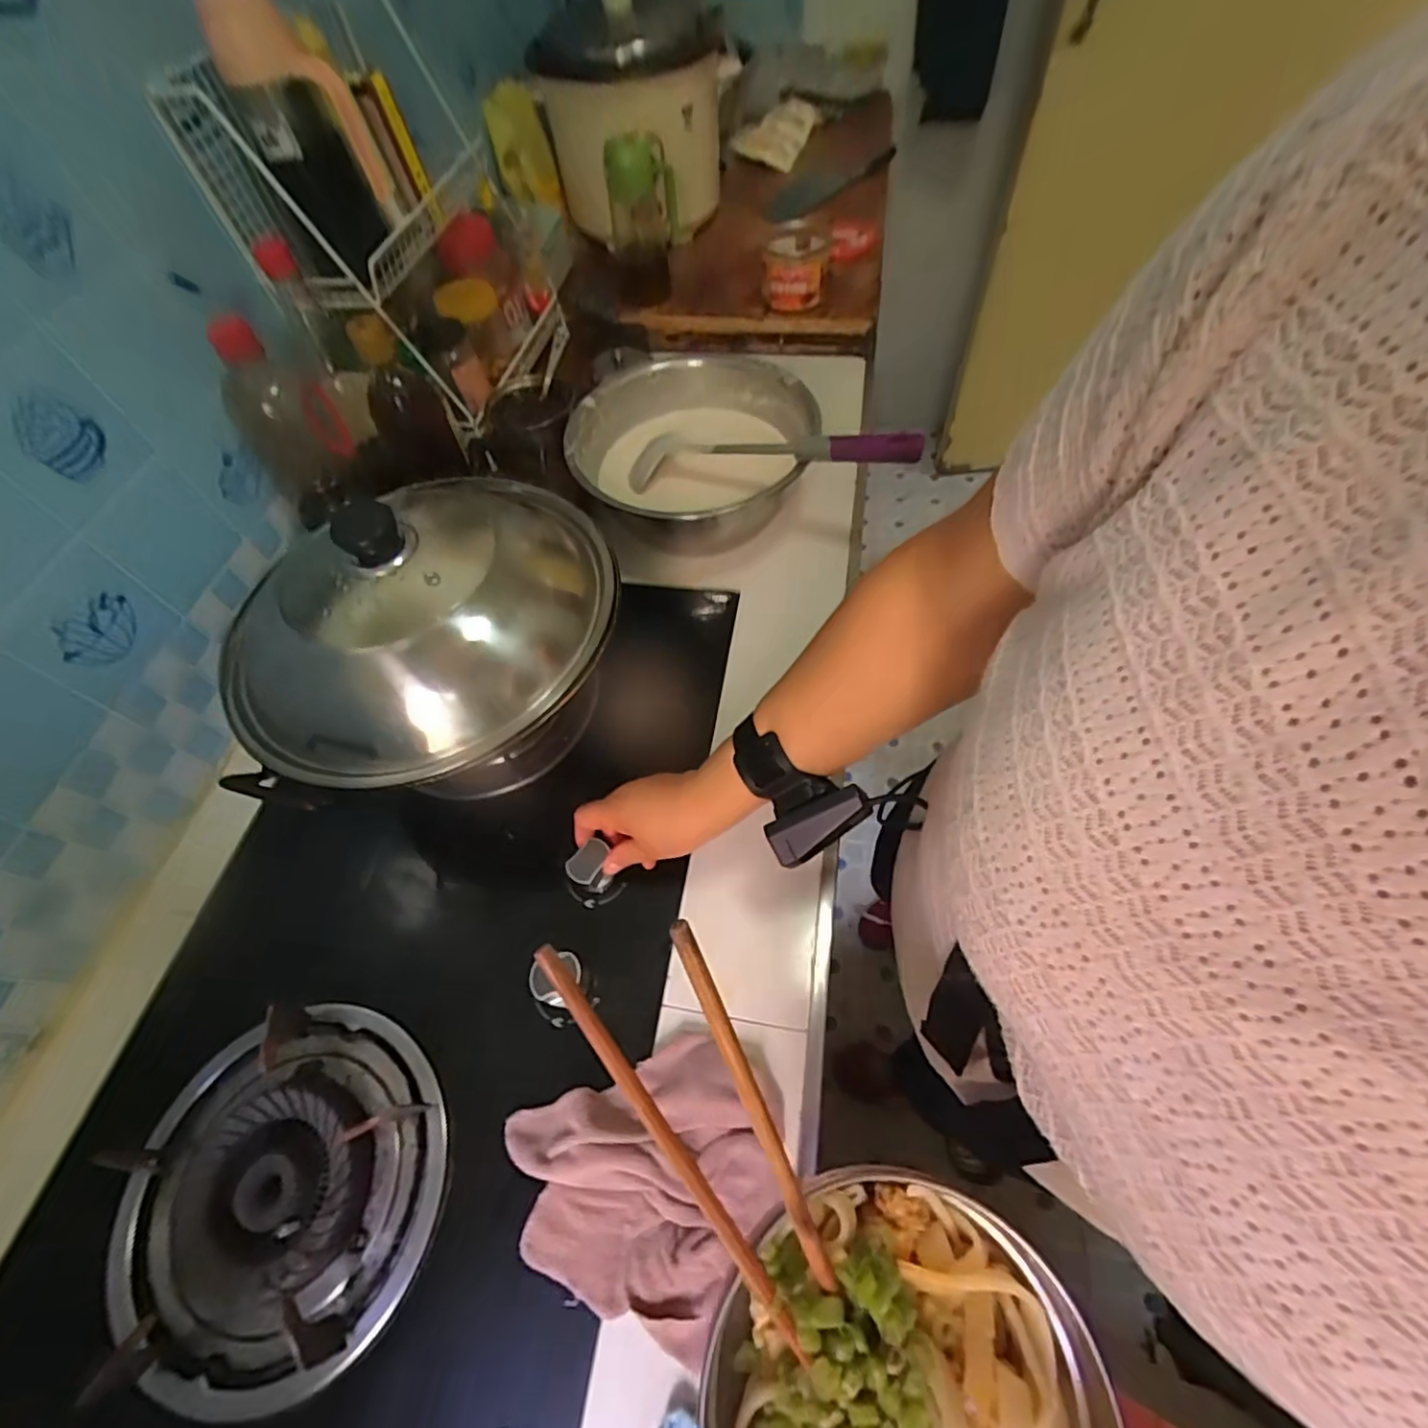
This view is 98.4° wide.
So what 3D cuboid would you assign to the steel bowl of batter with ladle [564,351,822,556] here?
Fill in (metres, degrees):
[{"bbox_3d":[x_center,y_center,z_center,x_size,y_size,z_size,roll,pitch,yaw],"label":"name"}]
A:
[{"bbox_3d":[-0.019,-0.267,0.645,0.232,0.100,0.218,-6,59,0],"label":"steel bowl of batter with ladle"}]

